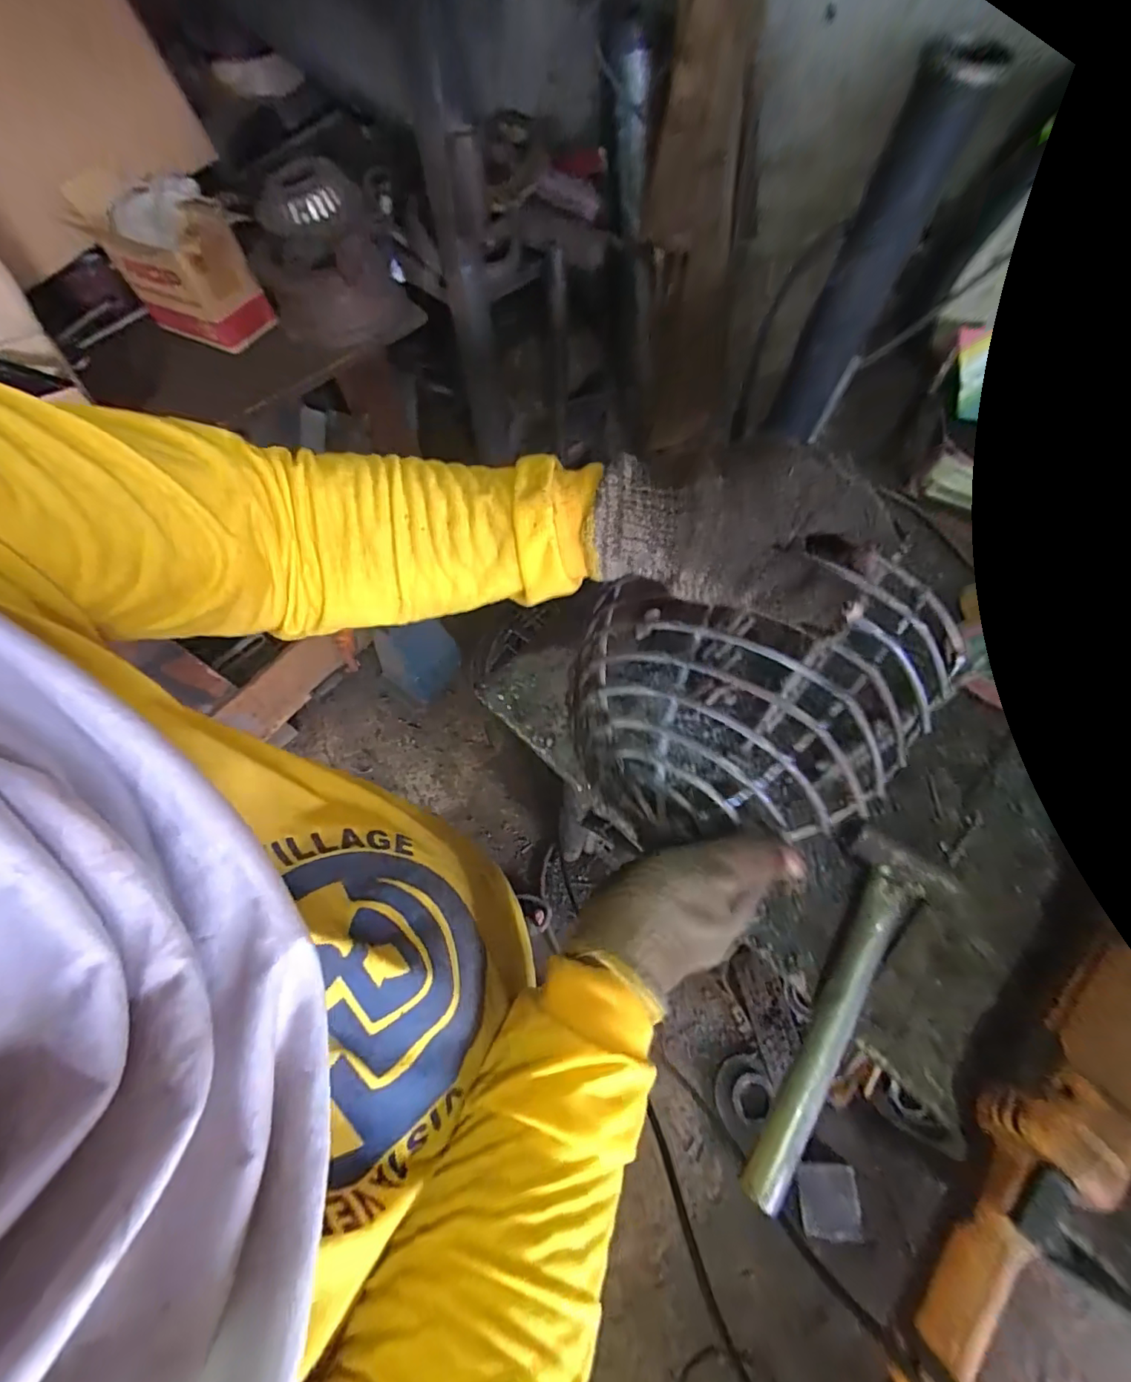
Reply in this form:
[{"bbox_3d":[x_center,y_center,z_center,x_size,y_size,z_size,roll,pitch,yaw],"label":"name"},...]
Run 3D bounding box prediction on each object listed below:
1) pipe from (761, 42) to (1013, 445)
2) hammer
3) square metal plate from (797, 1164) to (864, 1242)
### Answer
[{"bbox_3d":[0.245,-0.339,0.439,0.042,0.265,0.049,-43,71,-15],"label":"pipe"},{"bbox_3d":[0.188,0.209,0.341,0.063,0.025,0.238,28,70,13],"label":"hammer"},{"bbox_3d":[0.467,0.901,0.919,0.100,0.015,0.106,-2,71,1],"label":"square metal plate"}]

